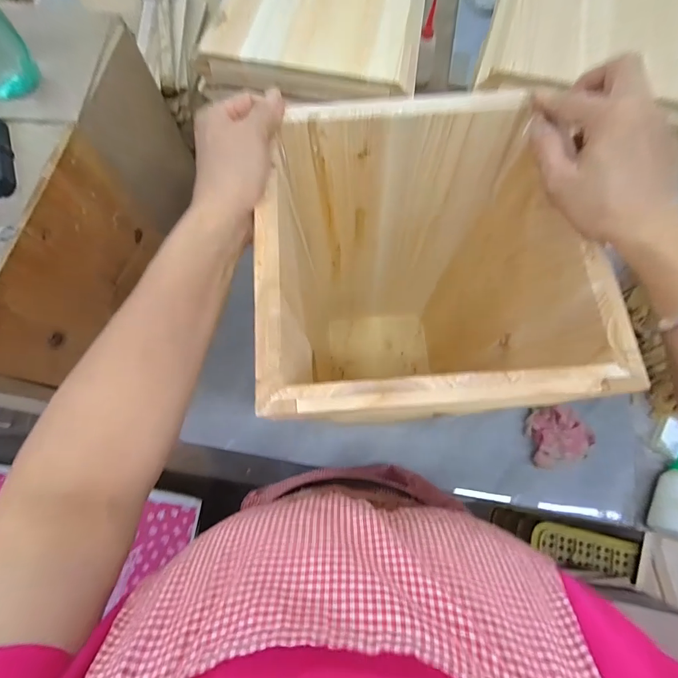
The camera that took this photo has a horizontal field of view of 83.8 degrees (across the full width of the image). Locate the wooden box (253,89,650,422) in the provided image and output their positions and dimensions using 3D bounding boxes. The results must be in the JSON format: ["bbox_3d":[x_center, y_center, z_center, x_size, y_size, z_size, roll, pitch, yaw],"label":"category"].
[{"bbox_3d":[0.067,-0.021,0.485,0.250,0.421,0.248,-5,74,0],"label":"wooden box"}]

